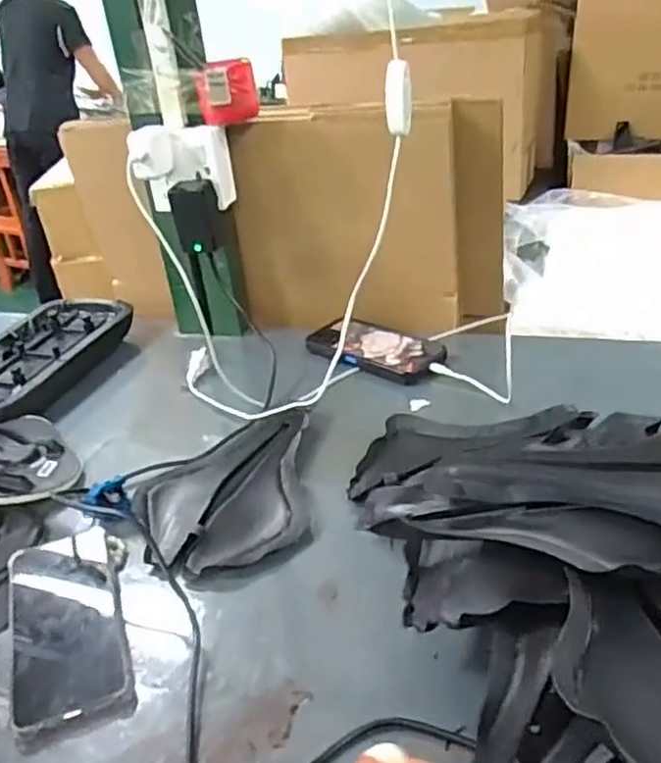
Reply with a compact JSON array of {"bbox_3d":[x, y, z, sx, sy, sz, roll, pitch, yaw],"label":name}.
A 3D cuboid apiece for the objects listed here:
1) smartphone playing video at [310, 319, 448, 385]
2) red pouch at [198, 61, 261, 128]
[{"bbox_3d":[0.050,-0.042,0.851,0.176,0.009,0.090,17,38,34],"label":"smartphone playing video"},{"bbox_3d":[-0.113,-0.316,0.773,0.063,0.060,0.030,-12,31,-8],"label":"red pouch"}]

